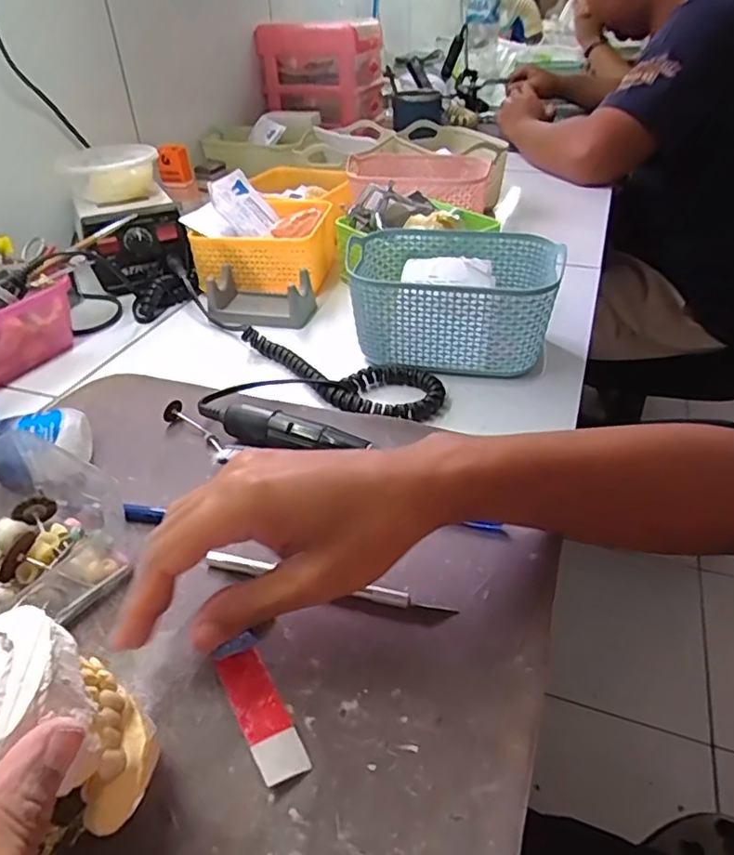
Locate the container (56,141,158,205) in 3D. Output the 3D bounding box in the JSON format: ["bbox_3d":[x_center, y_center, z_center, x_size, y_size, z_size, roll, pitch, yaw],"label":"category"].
[{"bbox_3d":[-0.281,-0.281,0.664,0.099,0.051,0.117,-12,38,-12],"label":"container"}]

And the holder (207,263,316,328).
[{"bbox_3d":[-0.104,-0.128,0.586,0.099,0.037,0.057,7,38,12],"label":"holder"}]

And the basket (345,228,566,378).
[{"bbox_3d":[0.072,-0.108,0.508,0.163,0.076,0.116,6,38,12],"label":"basket"}]

